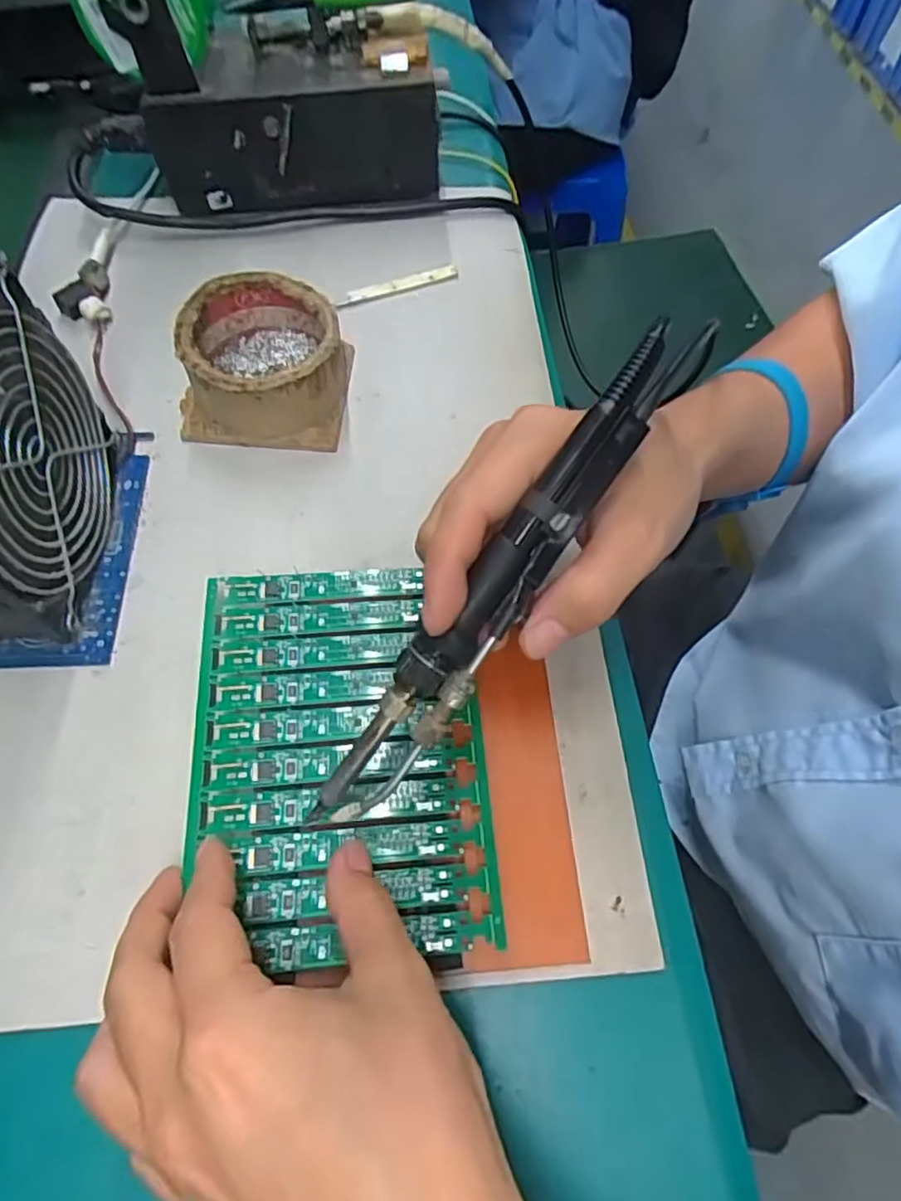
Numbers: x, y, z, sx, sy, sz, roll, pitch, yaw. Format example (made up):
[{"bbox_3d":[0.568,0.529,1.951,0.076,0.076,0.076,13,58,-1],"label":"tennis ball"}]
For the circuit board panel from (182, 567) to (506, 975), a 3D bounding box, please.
[{"bbox_3d":[-0.048,0.060,0.275,0.119,0.008,0.163,-5,62,-4],"label":"circuit board panel"}]

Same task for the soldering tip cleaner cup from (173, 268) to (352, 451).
[{"bbox_3d":[-0.102,-0.131,0.356,0.086,0.046,0.084,1,63,-2],"label":"soldering tip cleaner cup"}]

